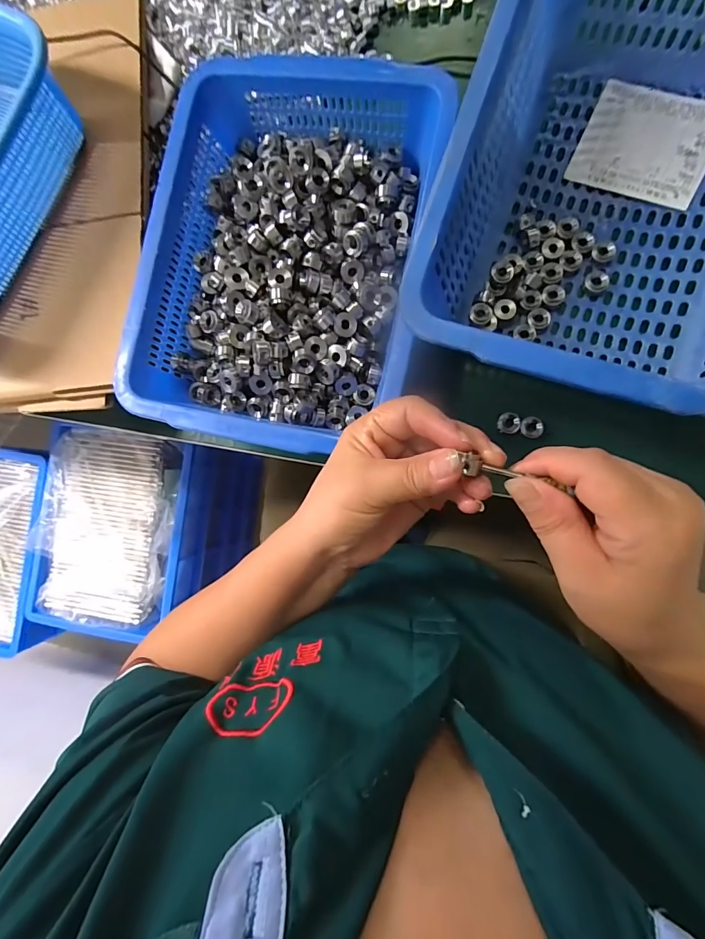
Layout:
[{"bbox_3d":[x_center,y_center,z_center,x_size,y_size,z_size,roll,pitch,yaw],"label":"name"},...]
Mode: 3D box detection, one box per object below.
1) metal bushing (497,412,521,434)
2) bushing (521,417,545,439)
[{"bbox_3d":[0.144,-0.042,0.367,0.019,0.008,0.018,2,87,8],"label":"metal bushing"},{"bbox_3d":[0.164,-0.038,0.364,0.020,0.007,0.018,2,87,8],"label":"bushing"}]

